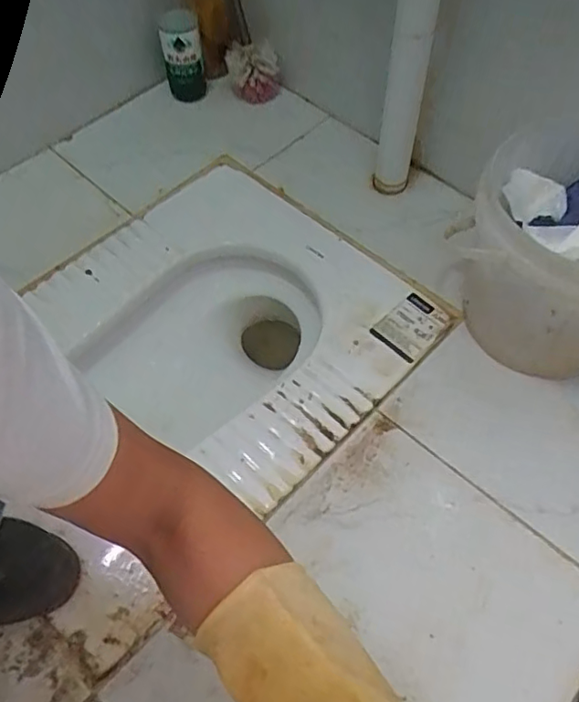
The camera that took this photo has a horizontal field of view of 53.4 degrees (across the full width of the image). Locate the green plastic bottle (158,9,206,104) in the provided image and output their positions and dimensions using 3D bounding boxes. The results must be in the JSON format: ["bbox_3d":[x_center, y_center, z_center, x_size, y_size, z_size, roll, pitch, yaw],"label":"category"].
[{"bbox_3d":[-0.189,-0.519,1.020,0.067,0.141,0.067,-9,26,-4],"label":"green plastic bottle"}]

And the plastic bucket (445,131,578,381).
[{"bbox_3d":[0.347,-0.115,0.696,0.223,0.245,0.281,33,62,22],"label":"plastic bucket"}]

